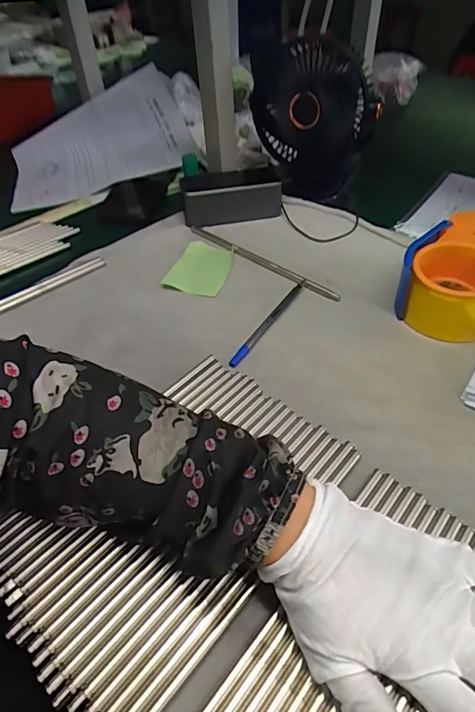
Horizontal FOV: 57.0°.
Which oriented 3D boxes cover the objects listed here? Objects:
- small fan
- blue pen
[{"bbox_3d":[0.101,-0.326,0.609,0.162,0.172,0.128,0,43,1],"label":"small fan"},{"bbox_3d":[0.033,-0.035,0.434,0.007,0.007,0.141,23,49,24],"label":"blue pen"}]

